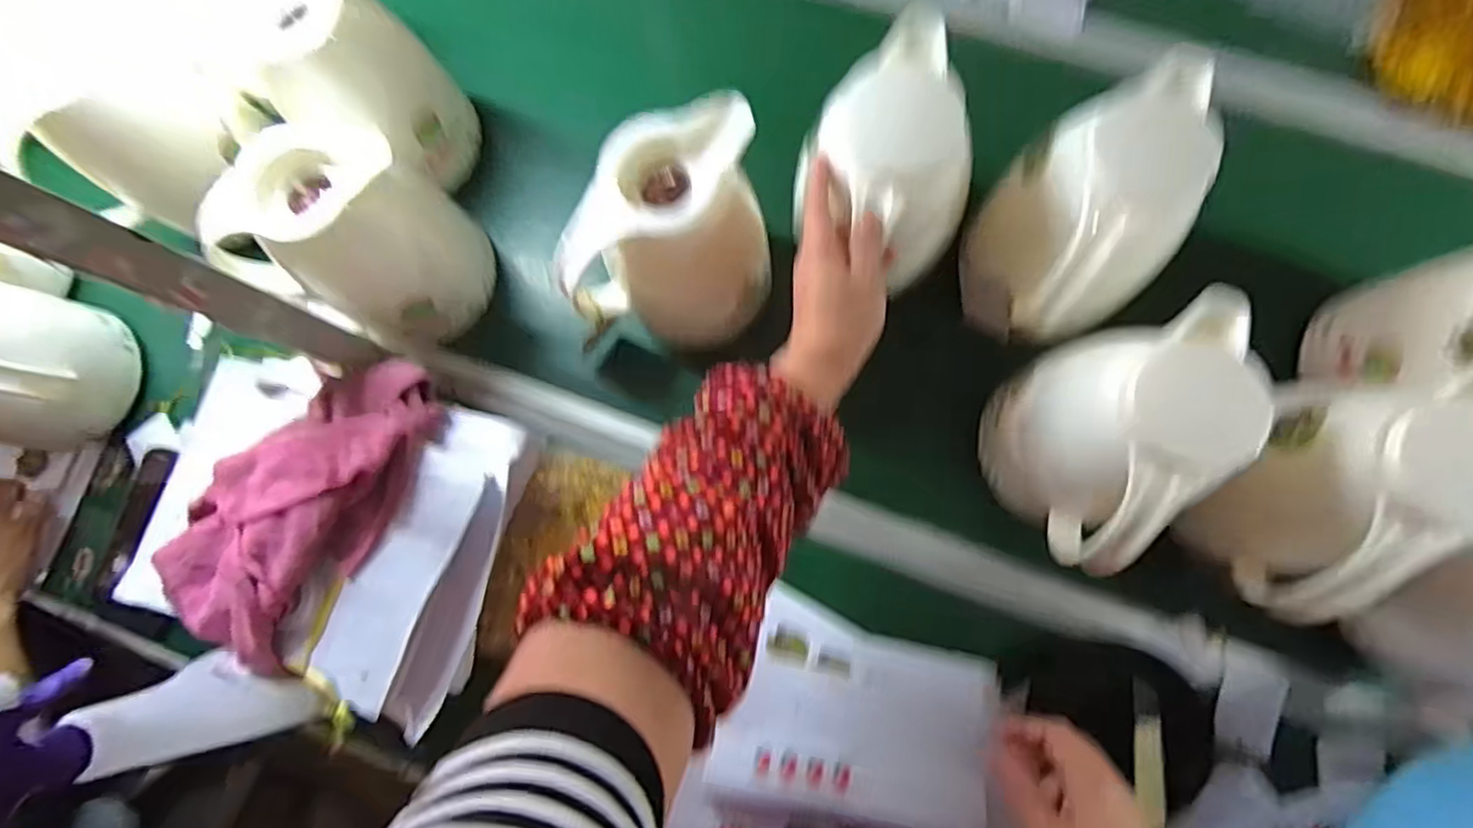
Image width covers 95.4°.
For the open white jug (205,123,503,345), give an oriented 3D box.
[{"bbox_3d":[-0.292,-0.132,0.530,0.123,0.169,0.129,27,84,7],"label":"open white jug"}]

